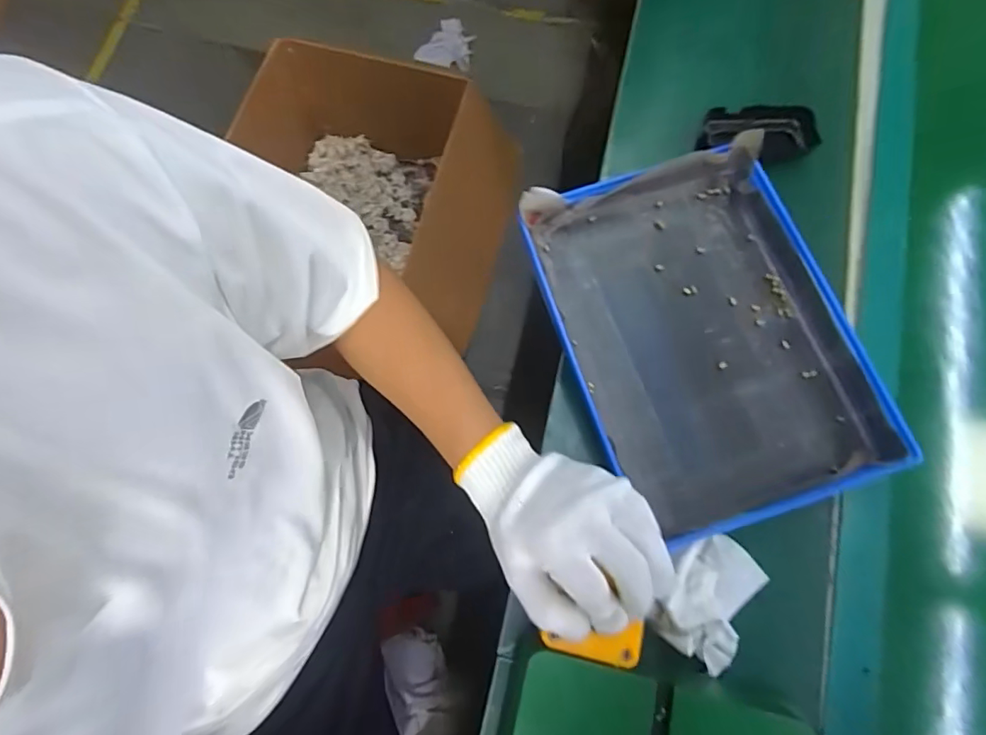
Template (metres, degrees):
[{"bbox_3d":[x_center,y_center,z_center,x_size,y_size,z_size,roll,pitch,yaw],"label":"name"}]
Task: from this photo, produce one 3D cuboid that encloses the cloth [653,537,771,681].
[{"bbox_3d":[0.166,0.172,0.390,0.086,0.037,0.096,34,77,9],"label":"cloth"}]

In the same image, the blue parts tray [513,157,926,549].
[{"bbox_3d":[0.185,-0.034,0.452,0.244,0.037,0.310,-18,75,-5],"label":"blue parts tray"}]

